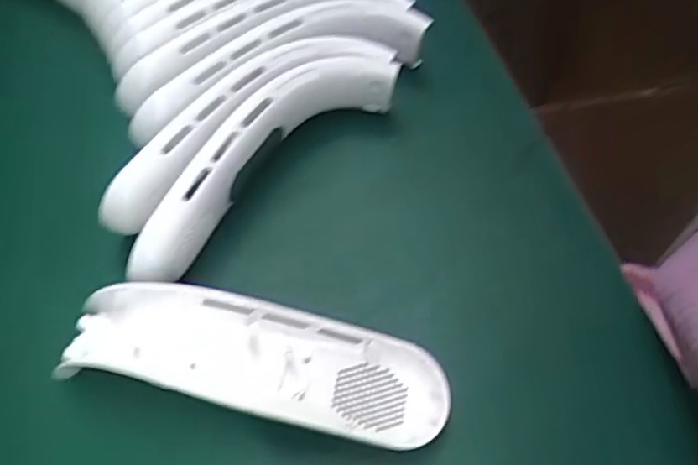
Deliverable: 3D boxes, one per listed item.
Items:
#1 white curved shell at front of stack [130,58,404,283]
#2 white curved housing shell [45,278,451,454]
[{"bbox_3d":[-0.051,-0.046,0.366,0.044,0.040,0.199,37,66,23],"label":"white curved shell at front of stack"},{"bbox_3d":[-0.045,0.066,0.304,0.183,0.043,0.054,7,58,7],"label":"white curved housing shell"}]

